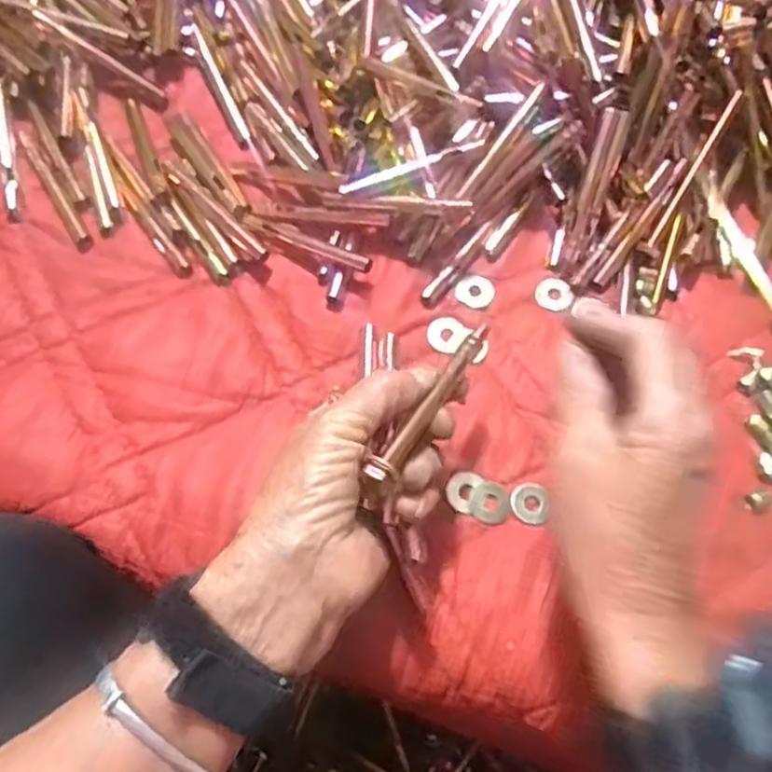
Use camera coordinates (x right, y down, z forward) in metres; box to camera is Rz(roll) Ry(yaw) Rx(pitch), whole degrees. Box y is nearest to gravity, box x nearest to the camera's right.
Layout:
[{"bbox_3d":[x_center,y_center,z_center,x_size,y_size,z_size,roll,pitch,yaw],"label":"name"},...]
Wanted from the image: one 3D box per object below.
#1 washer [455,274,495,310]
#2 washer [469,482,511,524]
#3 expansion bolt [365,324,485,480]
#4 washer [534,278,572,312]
[{"bbox_3d":[0.054,-0.057,0.442,0.022,0.004,0.022,39,73,-2],"label":"washer"},{"bbox_3d":[0.055,0.062,0.388,0.021,0.004,0.022,0,69,-1],"label":"washer"},{"bbox_3d":[0.022,0.005,0.335,0.009,0.009,0.098,31,59,11],"label":"expansion bolt"},{"bbox_3d":[0.103,-0.056,0.449,0.022,0.004,0.020,28,87,13],"label":"washer"}]

